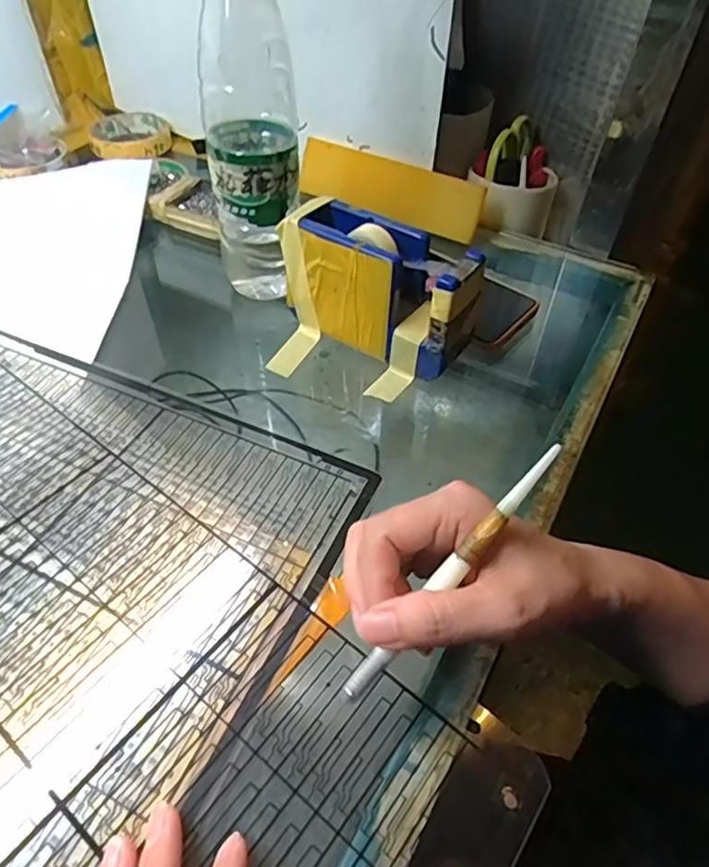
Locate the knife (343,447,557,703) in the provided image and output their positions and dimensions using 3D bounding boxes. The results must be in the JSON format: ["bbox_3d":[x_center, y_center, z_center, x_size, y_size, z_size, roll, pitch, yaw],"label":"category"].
[{"bbox_3d":[0.040,0.057,0.240,0.008,0.008,0.134,42,96,31],"label":"knife"}]

